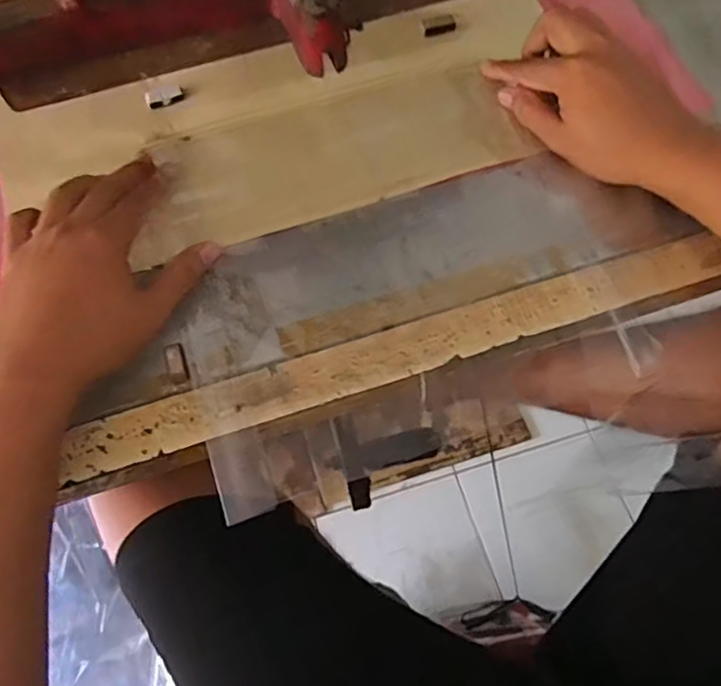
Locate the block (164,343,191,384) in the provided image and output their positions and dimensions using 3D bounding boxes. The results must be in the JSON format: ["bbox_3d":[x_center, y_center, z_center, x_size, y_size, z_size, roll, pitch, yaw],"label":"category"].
[{"bbox_3d":[-0.113,0.012,0.368,0.011,0.005,0.025,-18,64,-6],"label":"block"}]

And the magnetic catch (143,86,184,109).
[{"bbox_3d":[-0.150,-0.189,0.459,0.028,0.009,0.012,-18,64,-6],"label":"magnetic catch"}]

